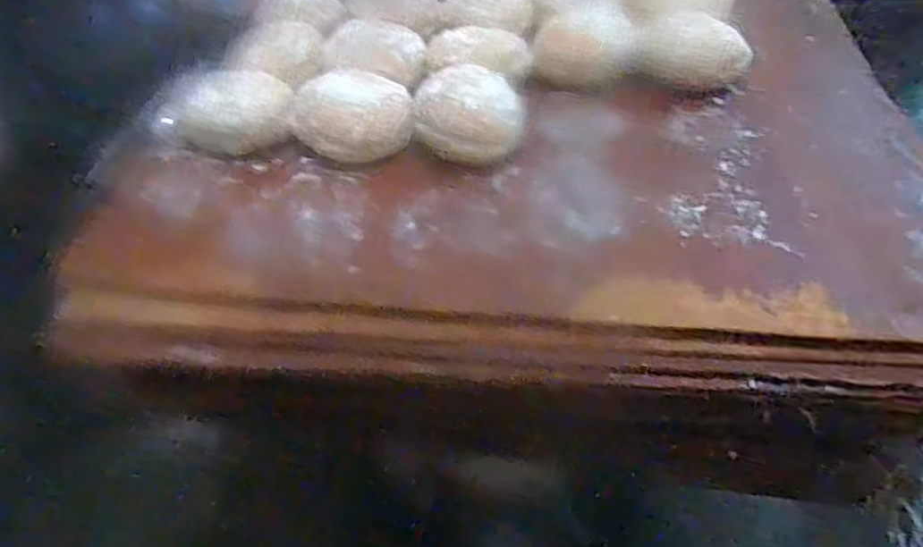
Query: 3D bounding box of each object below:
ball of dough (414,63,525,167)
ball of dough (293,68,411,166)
[{"bbox_3d":[0.005,-0.118,0.471,0.078,0.049,0.087,-3,47,2],"label":"ball of dough"},{"bbox_3d":[-0.080,-0.115,0.468,0.085,0.046,0.064,-14,48,-8],"label":"ball of dough"}]

